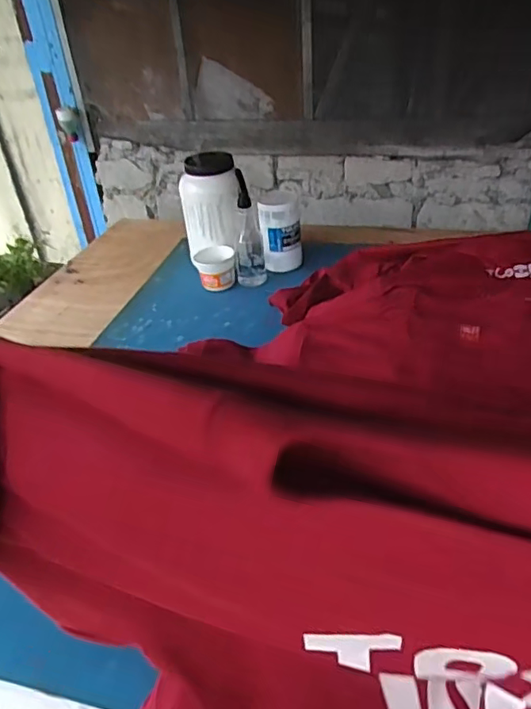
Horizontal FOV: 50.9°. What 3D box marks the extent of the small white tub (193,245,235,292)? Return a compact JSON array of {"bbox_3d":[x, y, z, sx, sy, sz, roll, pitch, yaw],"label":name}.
[{"bbox_3d":[-0.119,-0.205,1.314,0.098,0.080,0.090,-7,36,-3],"label":"small white tub"}]

